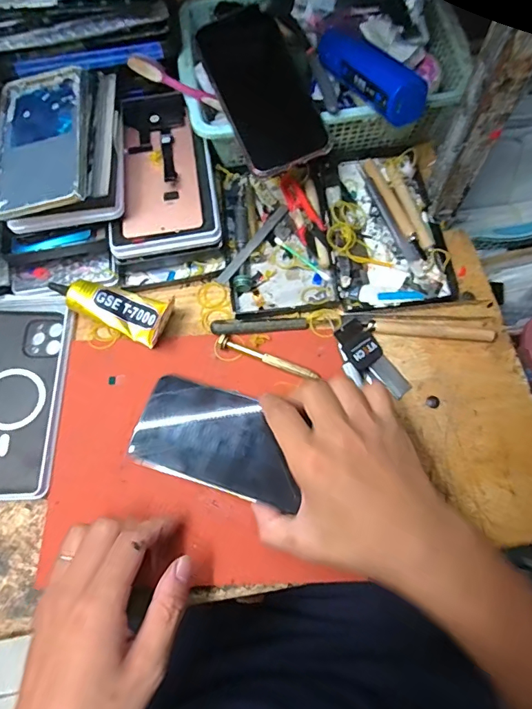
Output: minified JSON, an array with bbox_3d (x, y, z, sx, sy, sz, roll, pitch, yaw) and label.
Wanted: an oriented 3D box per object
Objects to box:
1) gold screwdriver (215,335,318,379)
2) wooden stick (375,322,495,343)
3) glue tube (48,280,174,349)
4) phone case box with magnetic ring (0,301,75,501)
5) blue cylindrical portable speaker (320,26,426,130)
[{"bbox_3d":[0.001,0.004,0.386,0.092,0.006,0.011,22,72,11],"label":"gold screwdriver"},{"bbox_3d":[0.150,-0.020,0.394,0.103,0.007,0.011,5,70,5],"label":"wooden stick"},{"bbox_3d":[-0.145,-0.050,0.410,0.122,0.021,0.043,23,72,11],"label":"glue tube"},{"bbox_3d":[-0.227,0.034,0.389,0.098,0.011,0.177,-1,69,3],"label":"phone case box with magnetic ring"},{"bbox_3d":[0.089,-0.254,0.398,0.032,0.032,0.137,-27,61,-8],"label":"blue cylindrical portable speaker"}]

